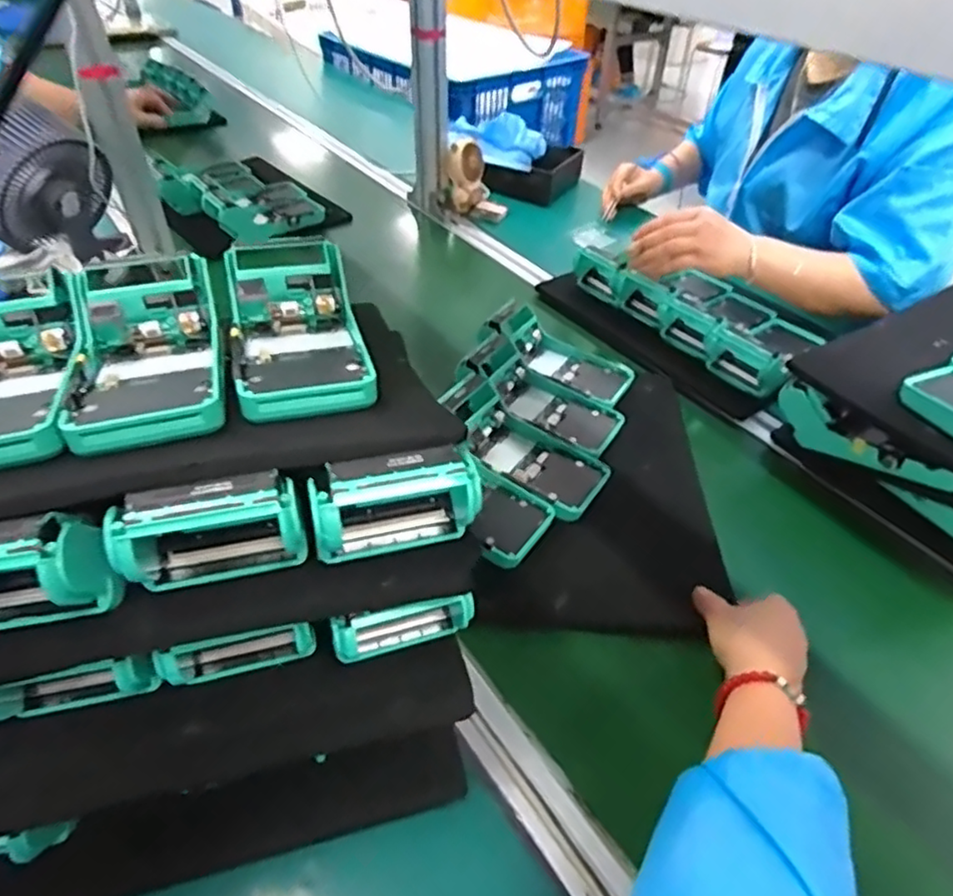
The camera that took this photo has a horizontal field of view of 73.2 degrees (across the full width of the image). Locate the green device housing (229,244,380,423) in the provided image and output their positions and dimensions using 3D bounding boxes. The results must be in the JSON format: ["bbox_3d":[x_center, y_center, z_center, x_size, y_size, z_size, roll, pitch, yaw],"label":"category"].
[{"bbox_3d":[-0.112,-0.071,0.394,0.076,0.046,0.162,-11,39,-13],"label":"green device housing"}]

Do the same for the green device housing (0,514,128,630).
[{"bbox_3d":[-0.200,0.057,0.269,0.079,0.059,0.032,-6,38,-7],"label":"green device housing"}]

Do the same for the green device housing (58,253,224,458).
[{"bbox_3d":[-0.189,-0.053,0.371,0.074,0.040,0.158,-12,39,-15],"label":"green device housing"}]

